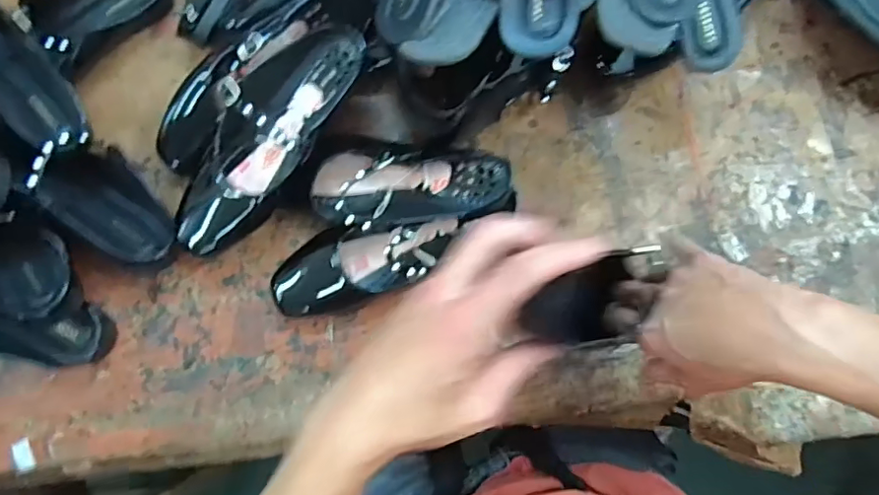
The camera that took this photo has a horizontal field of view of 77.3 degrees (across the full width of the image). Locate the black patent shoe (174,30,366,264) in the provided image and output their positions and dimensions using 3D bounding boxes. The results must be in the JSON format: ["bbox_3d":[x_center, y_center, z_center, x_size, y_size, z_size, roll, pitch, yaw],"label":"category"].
[{"bbox_3d":[-0.149,-0.090,0.489,0.081,0.087,0.226,28,81,6],"label":"black patent shoe"}]

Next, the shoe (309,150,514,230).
[{"bbox_3d":[-0.024,-0.056,0.490,0.176,0.069,0.083,1,80,1],"label":"shoe"}]

